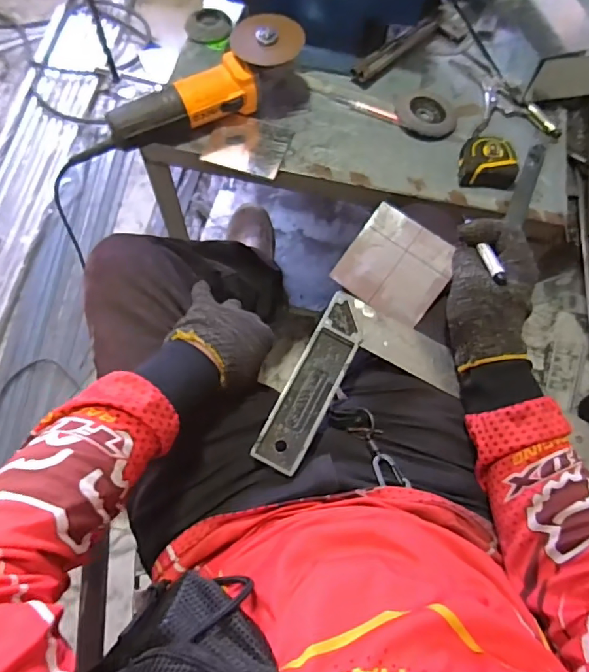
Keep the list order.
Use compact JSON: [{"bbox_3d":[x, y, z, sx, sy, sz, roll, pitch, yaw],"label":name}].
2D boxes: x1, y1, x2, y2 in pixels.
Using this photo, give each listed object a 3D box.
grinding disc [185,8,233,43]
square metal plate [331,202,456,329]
[{"bbox_3d":[-0.138,-0.502,0.796,0.072,0.018,0.072,0,66,-1],"label":"grinding disc"},{"bbox_3d":[0.110,-0.076,0.534,0.108,0.009,0.099,36,96,17],"label":"square metal plate"}]

